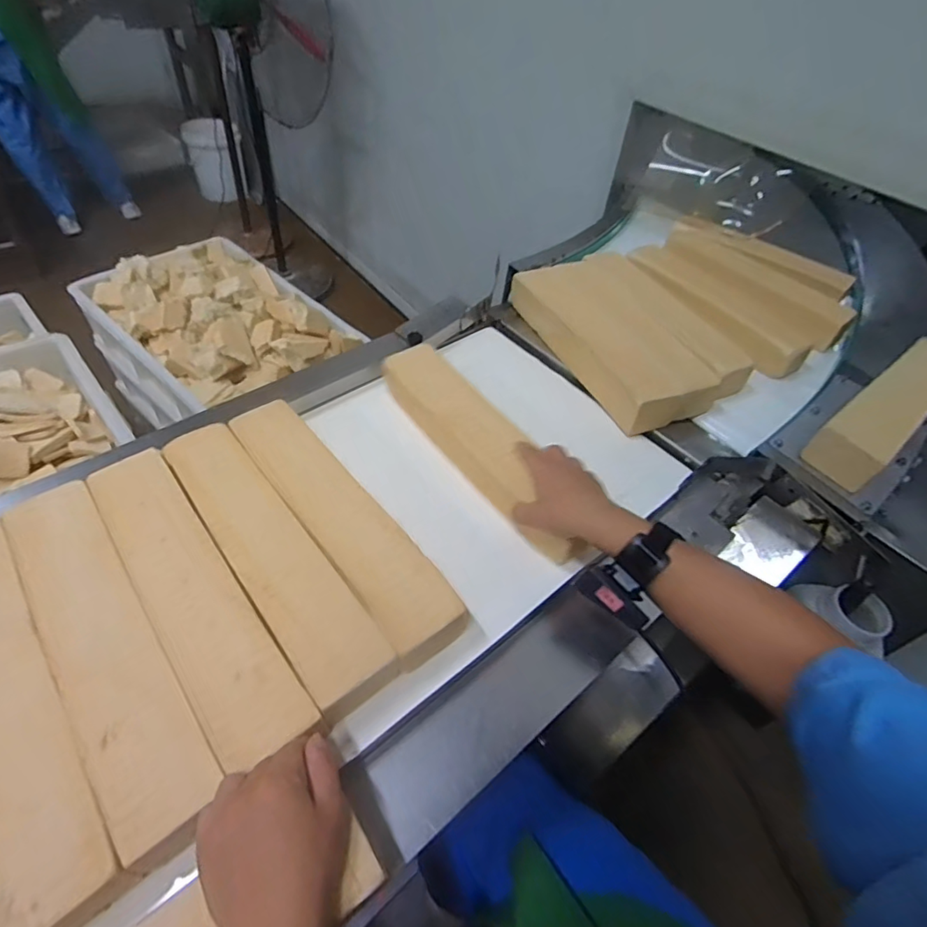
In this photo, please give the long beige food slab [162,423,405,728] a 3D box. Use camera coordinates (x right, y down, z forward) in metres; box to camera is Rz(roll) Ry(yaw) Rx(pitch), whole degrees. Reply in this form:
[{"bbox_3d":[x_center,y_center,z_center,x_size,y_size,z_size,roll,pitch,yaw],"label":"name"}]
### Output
[{"bbox_3d":[-0.196,0.092,0.528,0.078,0.049,0.357,-31,57,-28],"label":"long beige food slab"}]

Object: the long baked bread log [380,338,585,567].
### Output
[{"bbox_3d":[0.021,-0.025,0.639,0.073,0.064,0.344,-26,62,-25],"label":"long baked bread log"}]

